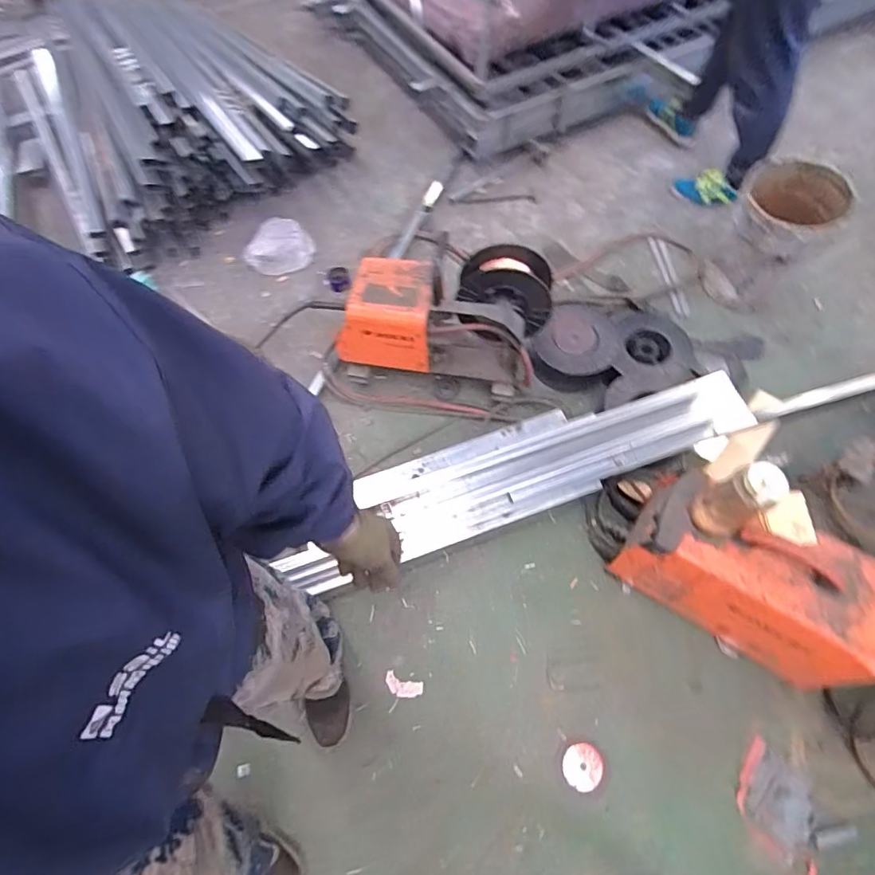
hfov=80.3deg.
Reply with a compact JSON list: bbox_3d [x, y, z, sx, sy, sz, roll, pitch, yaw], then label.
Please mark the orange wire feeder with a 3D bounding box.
[{"bbox_3d":[-0.140,-0.345,1.438,0.258,0.205,0.222,5,63,5],"label":"orange wire feeder"}]

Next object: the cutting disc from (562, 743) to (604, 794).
[{"bbox_3d":[0.317,0.717,1.129,0.083,0.012,0.089,-1,62,2],"label":"cutting disc"}]

